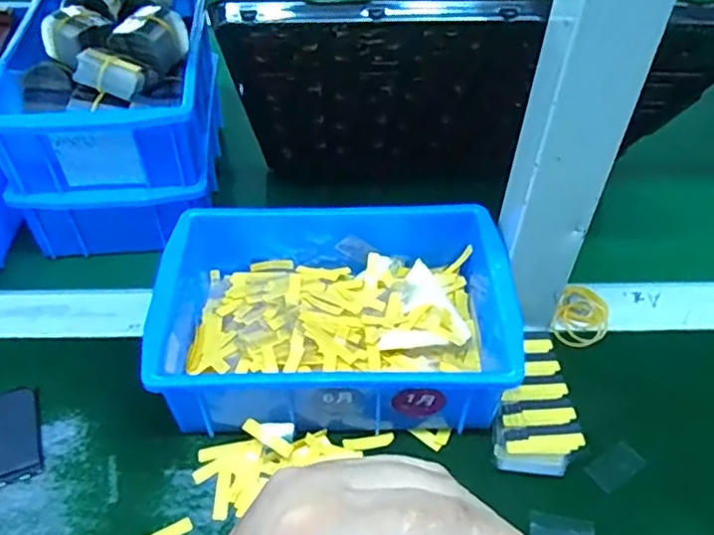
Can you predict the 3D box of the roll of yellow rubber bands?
[{"bbox_3d":[0.151,0.033,0.427,0.034,0.008,0.051,18,48,15],"label":"roll of yellow rubber bands"}]

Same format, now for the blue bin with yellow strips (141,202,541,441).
[{"bbox_3d":[-0.013,0.030,0.387,0.197,0.067,0.135,-1,46,-3],"label":"blue bin with yellow strips"}]

